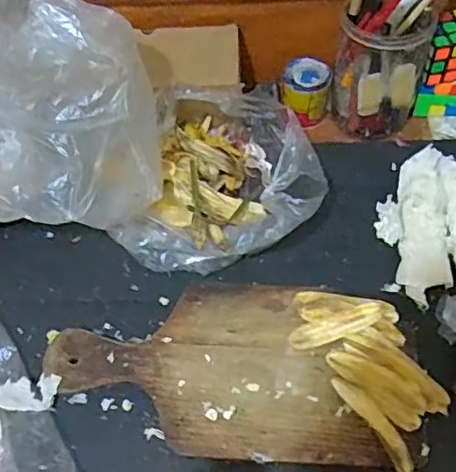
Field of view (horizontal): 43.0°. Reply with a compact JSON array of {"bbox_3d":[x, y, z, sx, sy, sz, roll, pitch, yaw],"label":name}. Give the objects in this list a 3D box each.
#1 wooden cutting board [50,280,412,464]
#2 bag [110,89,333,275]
[{"bbox_3d":[-0.006,0.119,0.535,0.309,0.018,0.160,0,56,4],"label":"wooden cutting board"},{"bbox_3d":[0.000,-0.076,0.614,0.203,0.078,0.236,9,57,10],"label":"bag"}]

